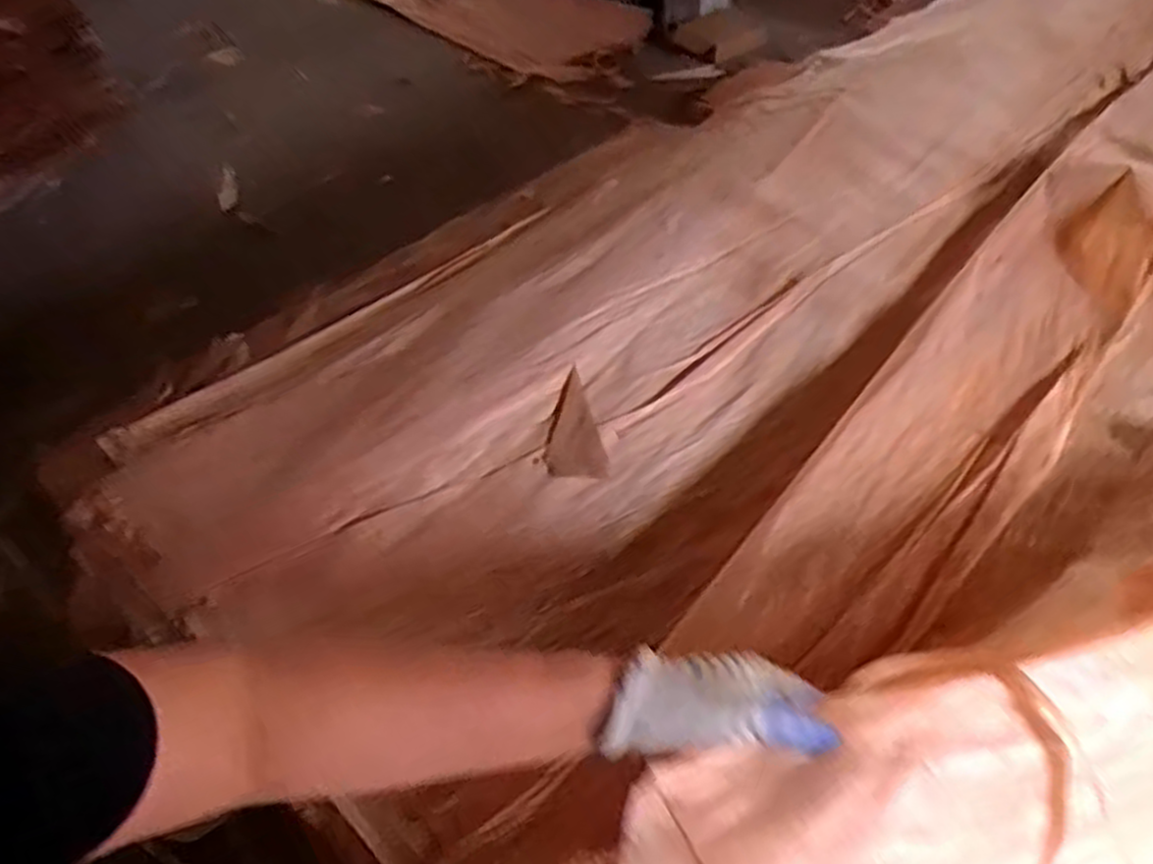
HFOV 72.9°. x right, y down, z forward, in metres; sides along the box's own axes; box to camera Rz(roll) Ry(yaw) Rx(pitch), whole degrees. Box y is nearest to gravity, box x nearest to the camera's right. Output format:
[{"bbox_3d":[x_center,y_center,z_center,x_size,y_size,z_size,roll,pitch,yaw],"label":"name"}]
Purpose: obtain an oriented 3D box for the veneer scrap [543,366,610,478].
[{"bbox_3d":[-0.011,-0.006,0.884,0.067,0.012,0.147,-11,48,-9],"label":"veneer scrap"}]

